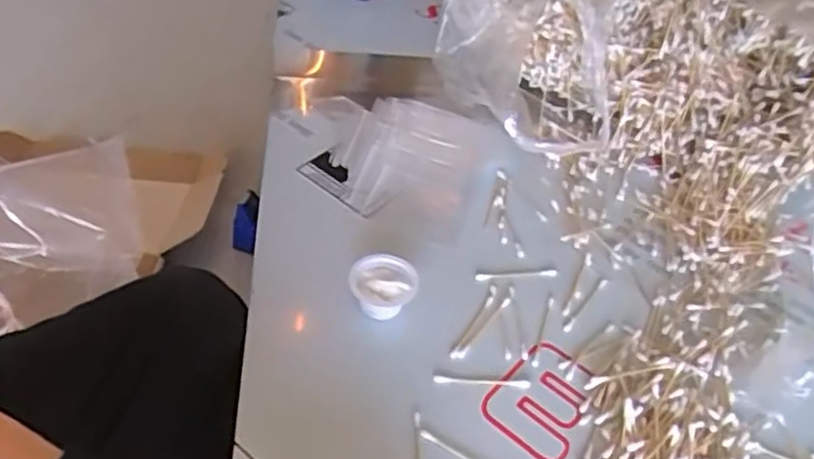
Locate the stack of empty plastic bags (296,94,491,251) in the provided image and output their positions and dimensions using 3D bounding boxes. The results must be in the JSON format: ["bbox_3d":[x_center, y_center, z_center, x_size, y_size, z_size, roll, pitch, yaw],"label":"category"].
[{"bbox_3d":[-0.024,-0.071,0.702,0.182,0.022,0.169,13,46,6],"label":"stack of empty plastic bags"}]

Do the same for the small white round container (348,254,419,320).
[{"bbox_3d":[-0.019,0.047,0.573,0.052,0.027,0.050,4,46,-4],"label":"small white round container"}]

